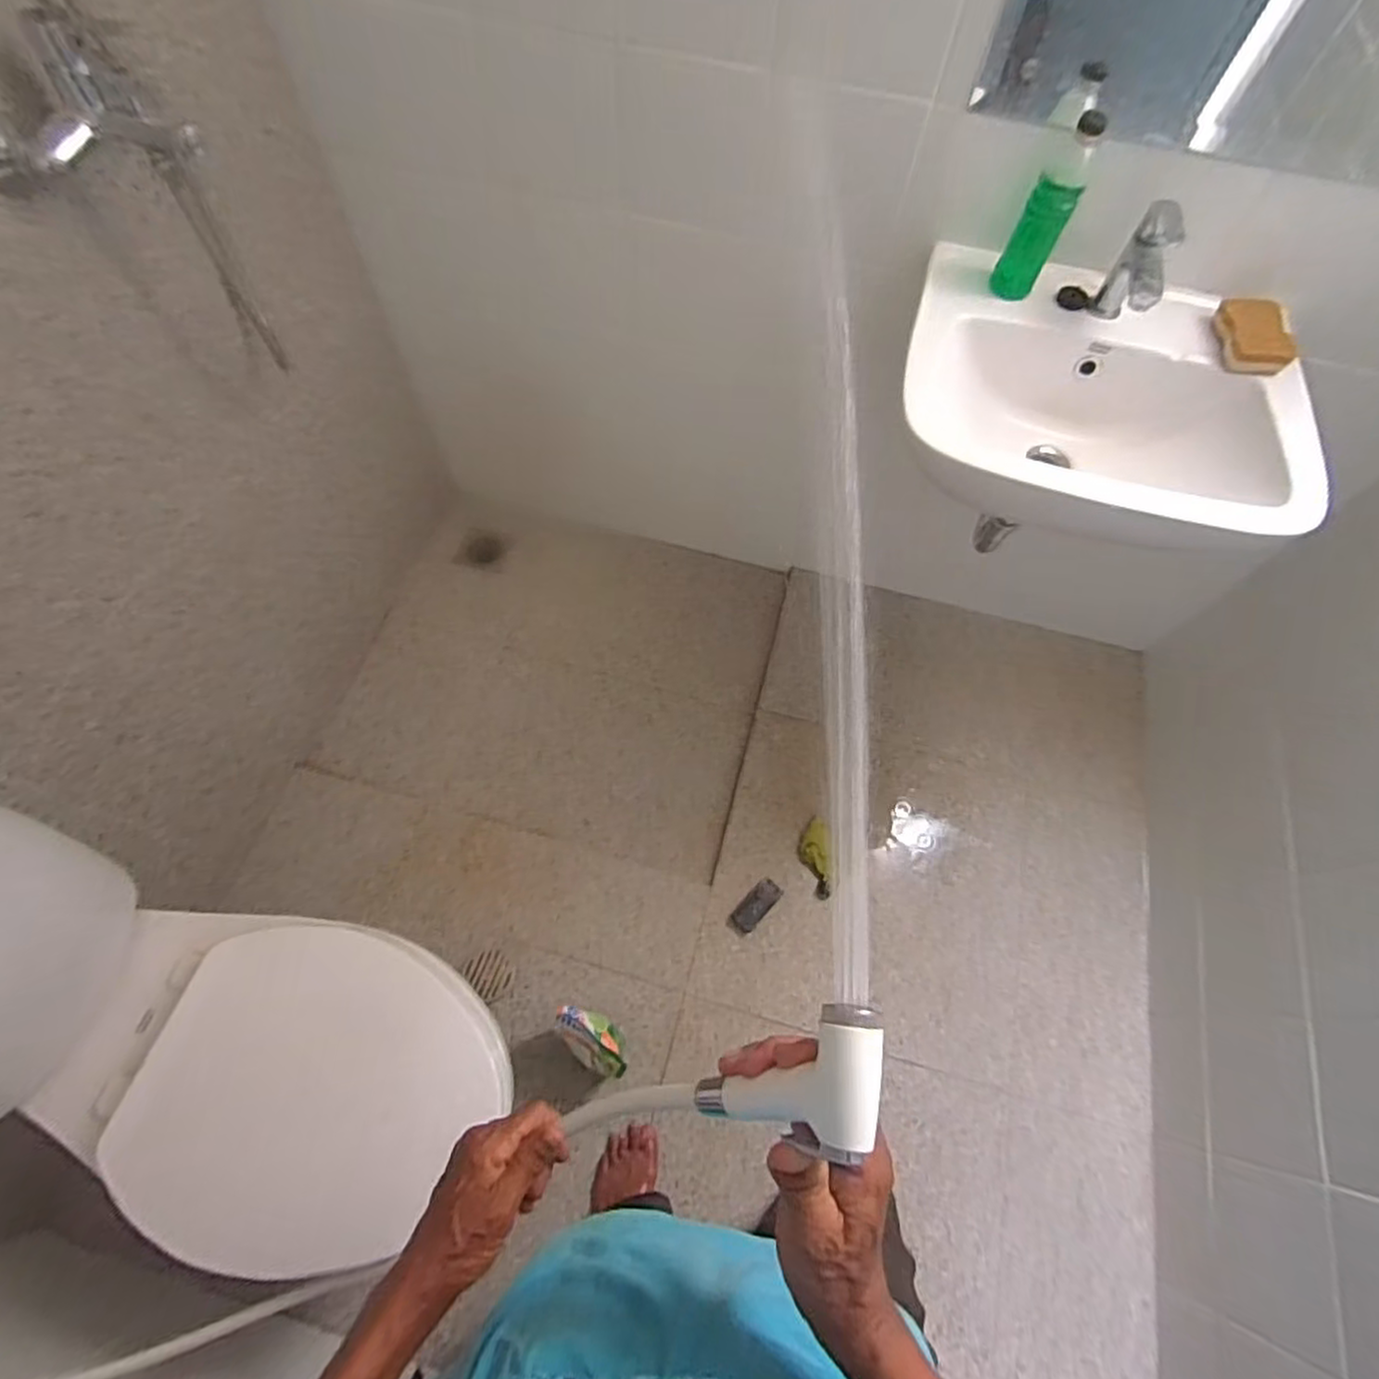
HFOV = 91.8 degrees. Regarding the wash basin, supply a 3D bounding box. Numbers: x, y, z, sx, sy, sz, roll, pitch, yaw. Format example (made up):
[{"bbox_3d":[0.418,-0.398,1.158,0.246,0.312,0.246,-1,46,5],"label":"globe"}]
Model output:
[{"bbox_3d":[0.525,-0.369,0.894,0.476,0.163,0.362,14,60,5],"label":"wash basin"}]

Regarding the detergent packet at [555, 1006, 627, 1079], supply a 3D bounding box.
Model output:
[{"bbox_3d":[-0.158,0.596,1.133,0.137,0.190,0.074,37,65,17],"label":"detergent packet"}]

